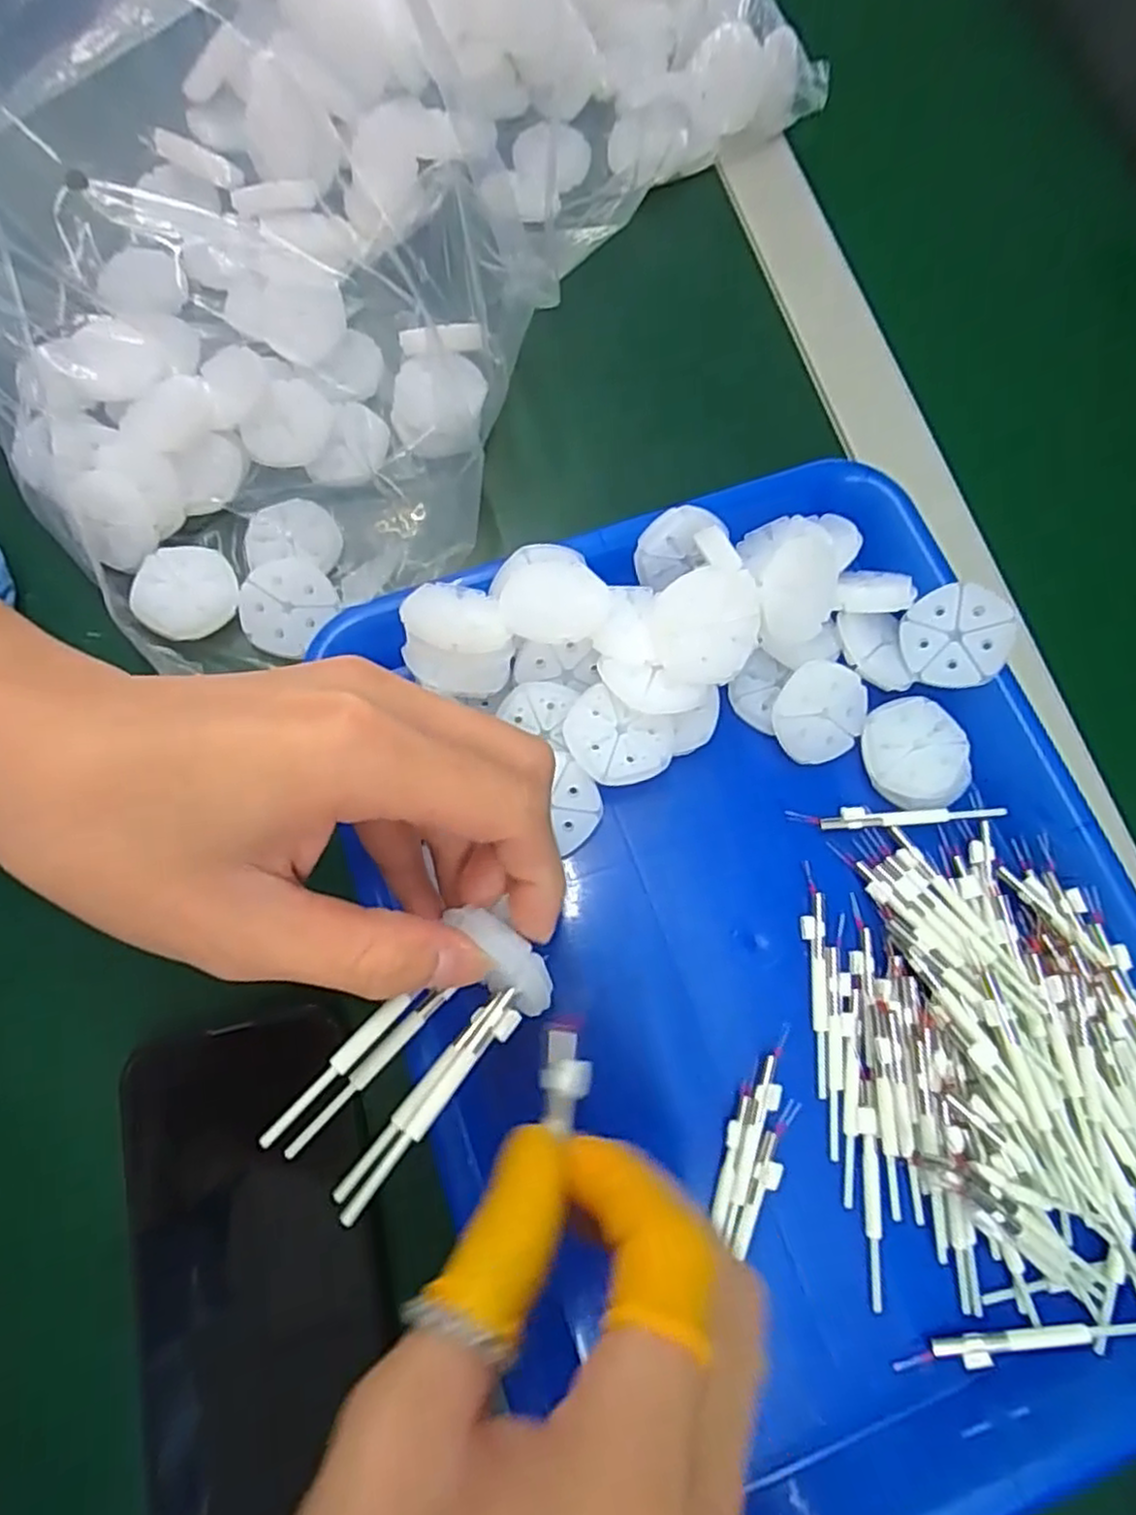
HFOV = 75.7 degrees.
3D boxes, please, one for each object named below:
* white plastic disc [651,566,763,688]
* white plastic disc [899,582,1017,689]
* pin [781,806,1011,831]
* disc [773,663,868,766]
[{"bbox_3d":[0.047,-0.045,0.254,0.038,0.011,0.038,-3,103,-1],"label":"white plastic disc"},{"bbox_3d":[0.145,-0.045,0.274,0.037,0.004,0.037,2,93,29],"label":"white plastic disc"},{"bbox_3d":[0.124,0.022,0.276,0.080,0.005,0.008,-3,74,-3],"label":"pin"},{"bbox_3d":[0.096,-0.017,0.276,0.037,0.004,0.037,-3,105,-13],"label":"disc"}]

